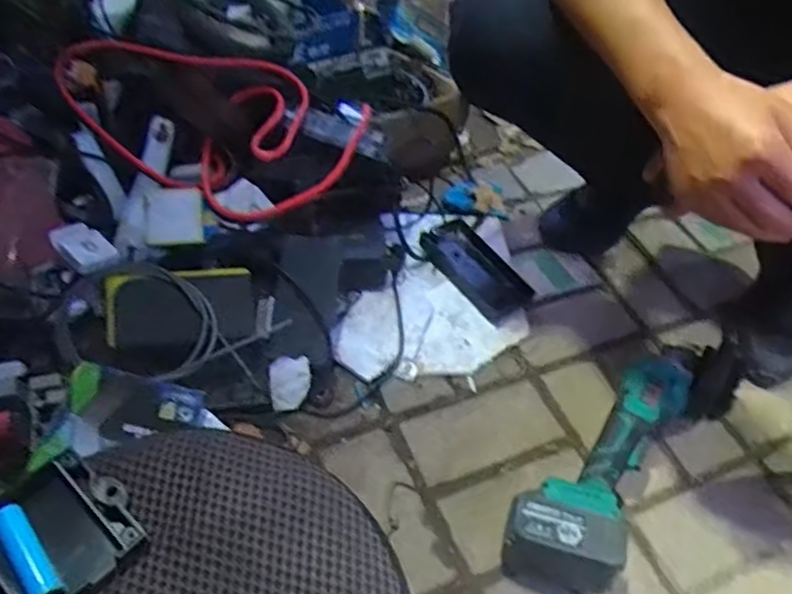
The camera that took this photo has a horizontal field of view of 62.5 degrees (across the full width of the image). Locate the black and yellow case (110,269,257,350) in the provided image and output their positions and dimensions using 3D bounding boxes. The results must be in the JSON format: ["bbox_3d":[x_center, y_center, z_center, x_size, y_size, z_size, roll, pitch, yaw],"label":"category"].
[{"bbox_3d":[-0.247,0.022,0.752,0.161,0.026,0.113,-3,74,-17],"label":"black and yellow case"}]

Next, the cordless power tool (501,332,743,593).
[{"bbox_3d":[0.261,0.179,0.734,0.114,0.094,0.367,38,55,24],"label":"cordless power tool"}]

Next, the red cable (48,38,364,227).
[{"bbox_3d":[-0.283,-0.266,0.907,0.463,0.129,0.282,27,51,15],"label":"red cable"}]

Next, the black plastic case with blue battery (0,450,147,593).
[{"bbox_3d":[-0.230,0.160,0.431,0.100,0.025,0.090,-33,61,-31],"label":"black plastic case with blue battery"}]

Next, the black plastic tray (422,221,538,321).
[{"bbox_3d":[0.116,-0.044,0.940,0.094,0.022,0.172,-25,57,-26],"label":"black plastic tray"}]

